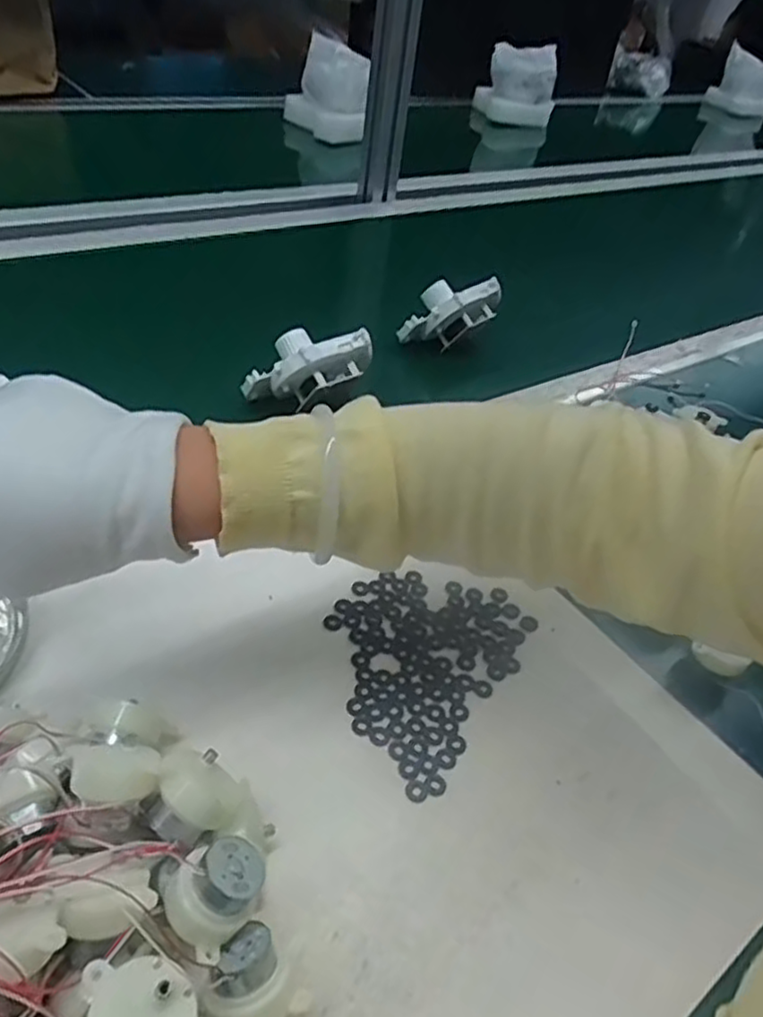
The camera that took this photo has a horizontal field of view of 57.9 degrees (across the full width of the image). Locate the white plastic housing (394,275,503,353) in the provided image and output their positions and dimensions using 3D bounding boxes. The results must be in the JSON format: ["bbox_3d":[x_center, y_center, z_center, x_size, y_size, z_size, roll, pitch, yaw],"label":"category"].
[{"bbox_3d":[0.066,-0.182,0.649,0.105,0.055,0.041,-24,50,-6],"label":"white plastic housing"}]

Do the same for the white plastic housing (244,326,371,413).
[{"bbox_3d":[-0.057,-0.109,0.542,0.105,0.048,0.046,-20,48,-2],"label":"white plastic housing"}]

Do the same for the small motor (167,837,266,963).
[{"bbox_3d":[-0.060,0.142,0.260,0.030,0.030,0.032,37,94,12],"label":"small motor"}]

